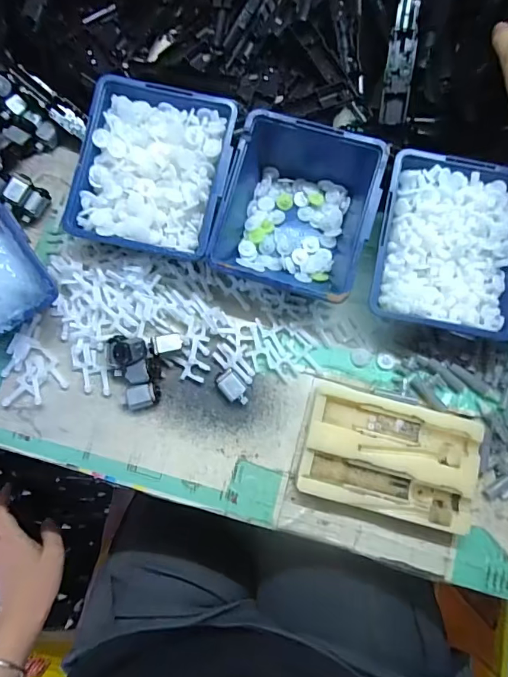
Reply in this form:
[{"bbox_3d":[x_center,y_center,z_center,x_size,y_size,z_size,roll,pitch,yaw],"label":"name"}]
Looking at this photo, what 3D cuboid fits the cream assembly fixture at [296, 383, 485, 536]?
[{"bbox_3d":[0.112,0.097,0.361,0.138,0.020,0.090,14,78,2],"label":"cream assembly fixture"}]

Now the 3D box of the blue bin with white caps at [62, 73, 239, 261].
[{"bbox_3d":[-0.085,-0.142,0.382,0.122,0.055,0.135,12,78,2],"label":"blue bin with white caps"}]

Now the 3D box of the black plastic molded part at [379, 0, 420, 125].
[{"bbox_3d":[0.133,-0.256,0.395,0.023,0.011,0.118,6,99,0],"label":"black plastic molded part"}]

